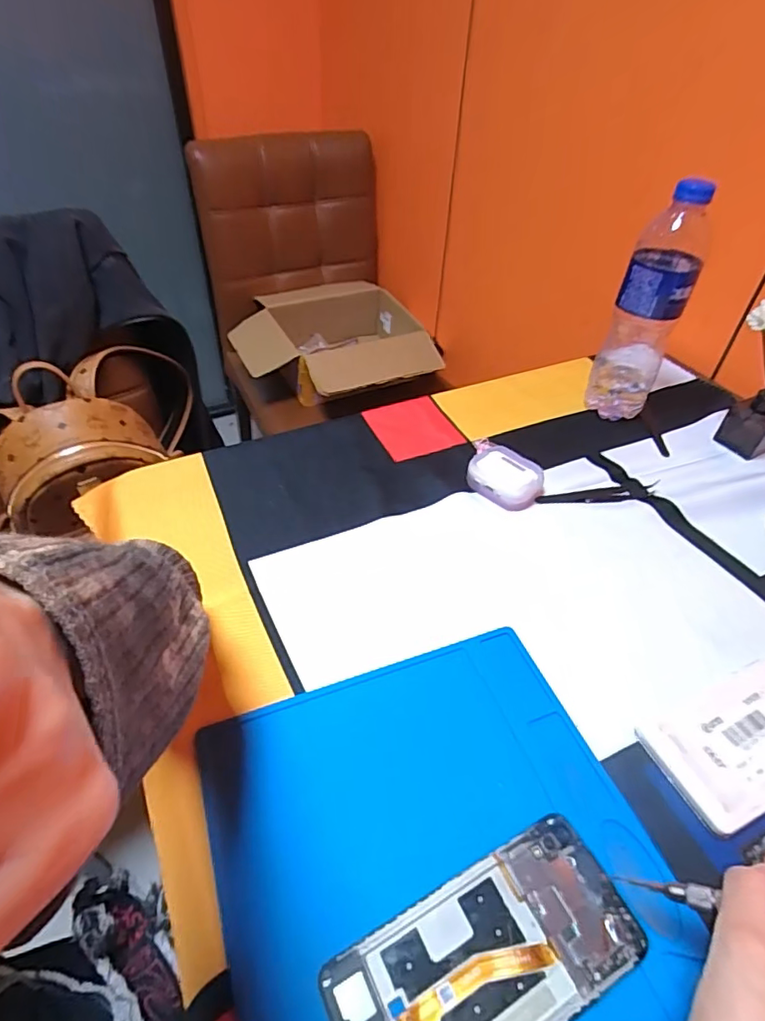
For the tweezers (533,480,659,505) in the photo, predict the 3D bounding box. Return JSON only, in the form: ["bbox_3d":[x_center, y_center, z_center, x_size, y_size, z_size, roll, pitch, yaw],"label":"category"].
[{"bbox_3d":[0.202,-0.015,0.506,0.114,0.009,0.021,-7,45,-10],"label":"tweezers"}]

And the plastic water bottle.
[{"bbox_3d":[0.263,-0.195,0.541,0.062,0.228,0.054,22,48,19],"label":"plastic water bottle"}]

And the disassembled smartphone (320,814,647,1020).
[{"bbox_3d":[0.051,0.218,0.261,0.149,0.009,0.068,-19,48,-21],"label":"disassembled smartphone"}]

